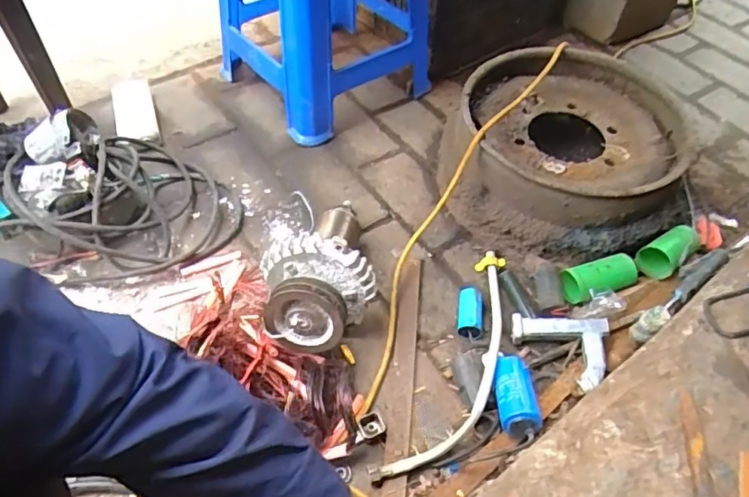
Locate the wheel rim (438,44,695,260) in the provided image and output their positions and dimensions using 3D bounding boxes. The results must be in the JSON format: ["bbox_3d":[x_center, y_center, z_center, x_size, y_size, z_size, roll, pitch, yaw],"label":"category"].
[{"bbox_3d":[0.332,-0.183,1.009,0.409,0.163,0.435,16,52,9],"label":"wheel rim"}]

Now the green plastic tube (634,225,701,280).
[{"bbox_3d":[0.477,0.006,0.896,0.093,0.045,0.060,-30,59,-25],"label":"green plastic tube"}]

